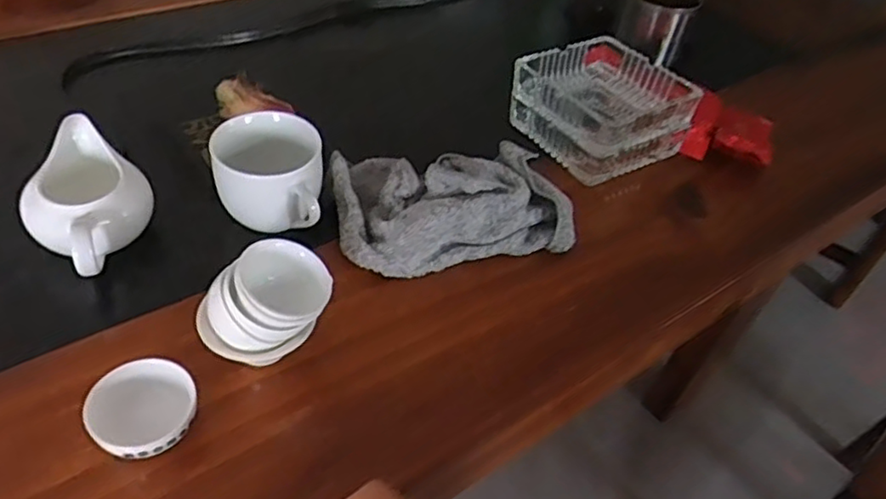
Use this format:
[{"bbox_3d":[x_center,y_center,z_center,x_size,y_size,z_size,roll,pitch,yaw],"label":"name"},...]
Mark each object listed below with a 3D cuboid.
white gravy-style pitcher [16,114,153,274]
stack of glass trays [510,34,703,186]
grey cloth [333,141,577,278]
[{"bbox_3d":[-0.238,-0.024,0.445,0.076,0.078,0.113,-25,51,-29],"label":"white gravy-style pitcher"},{"bbox_3d":[0.140,-0.129,0.586,0.118,0.065,0.127,-25,55,-30],"label":"stack of glass trays"},{"bbox_3d":[0.006,-0.039,0.499,0.173,0.050,0.113,-7,48,-17],"label":"grey cloth"}]

